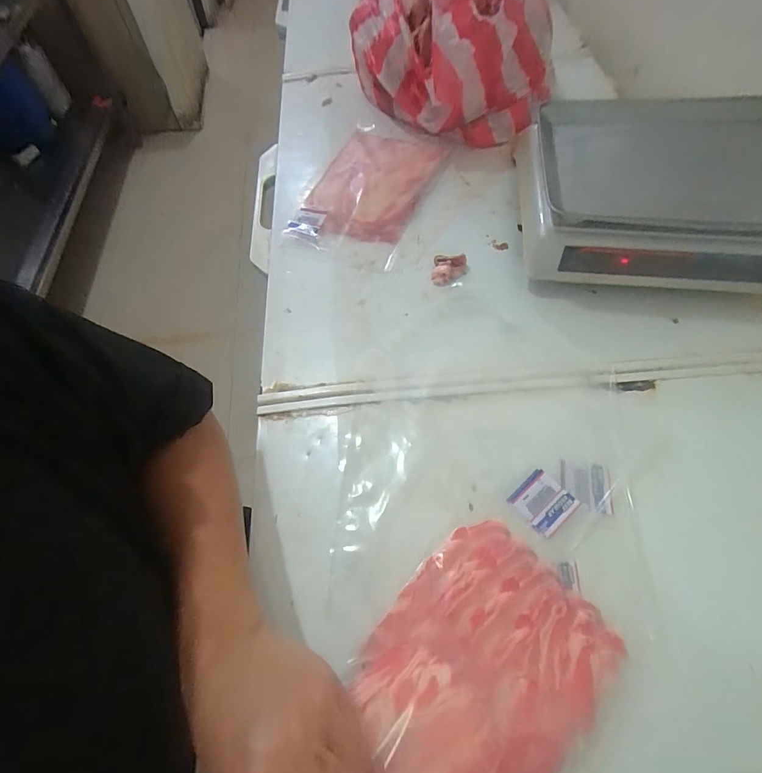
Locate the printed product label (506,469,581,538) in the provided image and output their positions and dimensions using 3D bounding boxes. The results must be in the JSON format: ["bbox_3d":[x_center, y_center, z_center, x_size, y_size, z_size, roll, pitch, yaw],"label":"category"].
[{"bbox_3d":[0.166,0.118,0.416,0.052,0.004,0.052,-38,67,-16],"label":"printed product label"}]

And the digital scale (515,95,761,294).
[{"bbox_3d":[0.365,-0.262,0.549,0.327,0.127,0.264,7,63,6],"label":"digital scale"}]

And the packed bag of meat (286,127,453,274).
[{"bbox_3d":[-0.020,-0.319,0.647,0.182,0.033,0.278,20,65,12],"label":"packed bag of meat"}]

